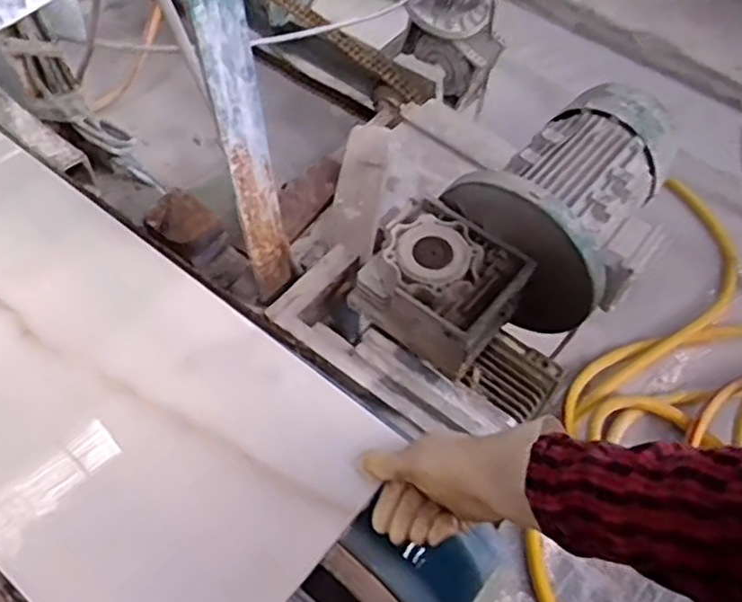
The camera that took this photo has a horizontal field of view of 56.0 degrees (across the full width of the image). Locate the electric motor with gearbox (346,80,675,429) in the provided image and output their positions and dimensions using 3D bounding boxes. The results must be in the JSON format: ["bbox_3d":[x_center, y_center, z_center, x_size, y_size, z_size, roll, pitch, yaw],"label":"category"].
[{"bbox_3d":[0.177,-0.066,0.754,0.207,0.194,0.362,38,65,20],"label":"electric motor with gearbox"}]

